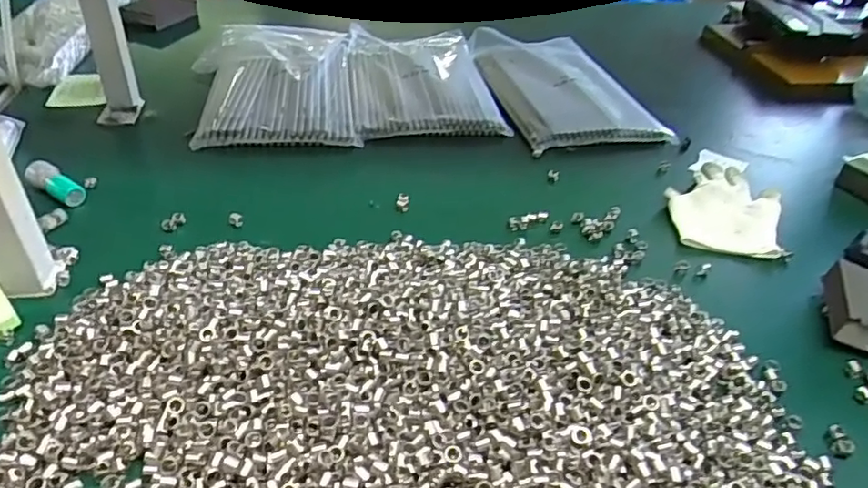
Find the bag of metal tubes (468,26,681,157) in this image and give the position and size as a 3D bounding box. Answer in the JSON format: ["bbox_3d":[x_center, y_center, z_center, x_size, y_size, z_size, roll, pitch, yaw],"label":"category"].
[{"bbox_3d":[0.169,-0.230,0.855,0.198,0.026,0.343,-7,38,-13],"label":"bag of metal tubes"}]

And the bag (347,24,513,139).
[{"bbox_3d":[-0.022,-0.232,0.837,0.180,0.028,0.310,-4,38,-9],"label":"bag"}]

